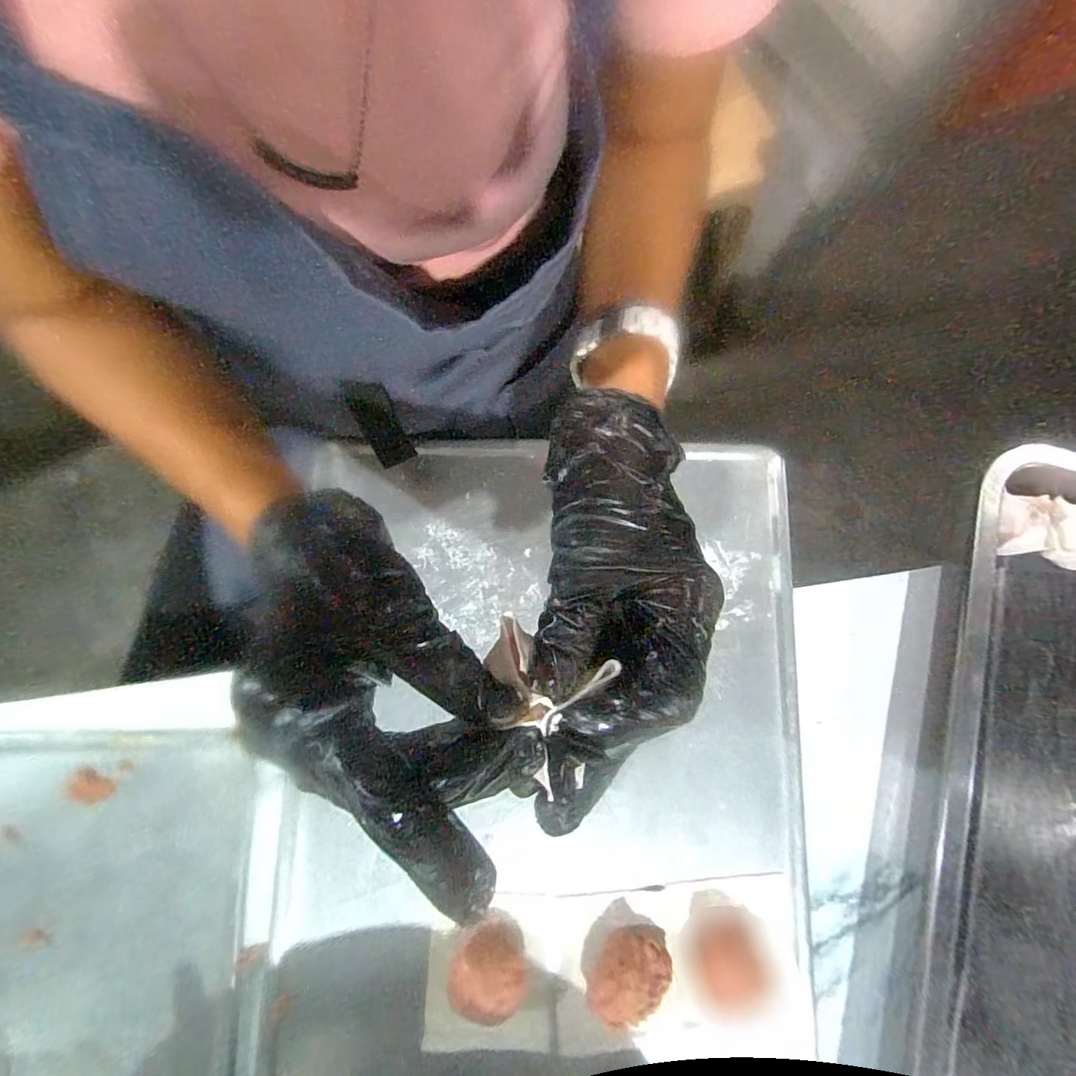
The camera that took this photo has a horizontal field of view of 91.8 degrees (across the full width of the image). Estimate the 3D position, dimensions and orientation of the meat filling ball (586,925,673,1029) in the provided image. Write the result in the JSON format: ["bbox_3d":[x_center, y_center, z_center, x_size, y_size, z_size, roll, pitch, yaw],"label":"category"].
[{"bbox_3d":[0.052,0.256,0.304,0.036,0.032,0.050,37,82,6],"label":"meat filling ball"}]

